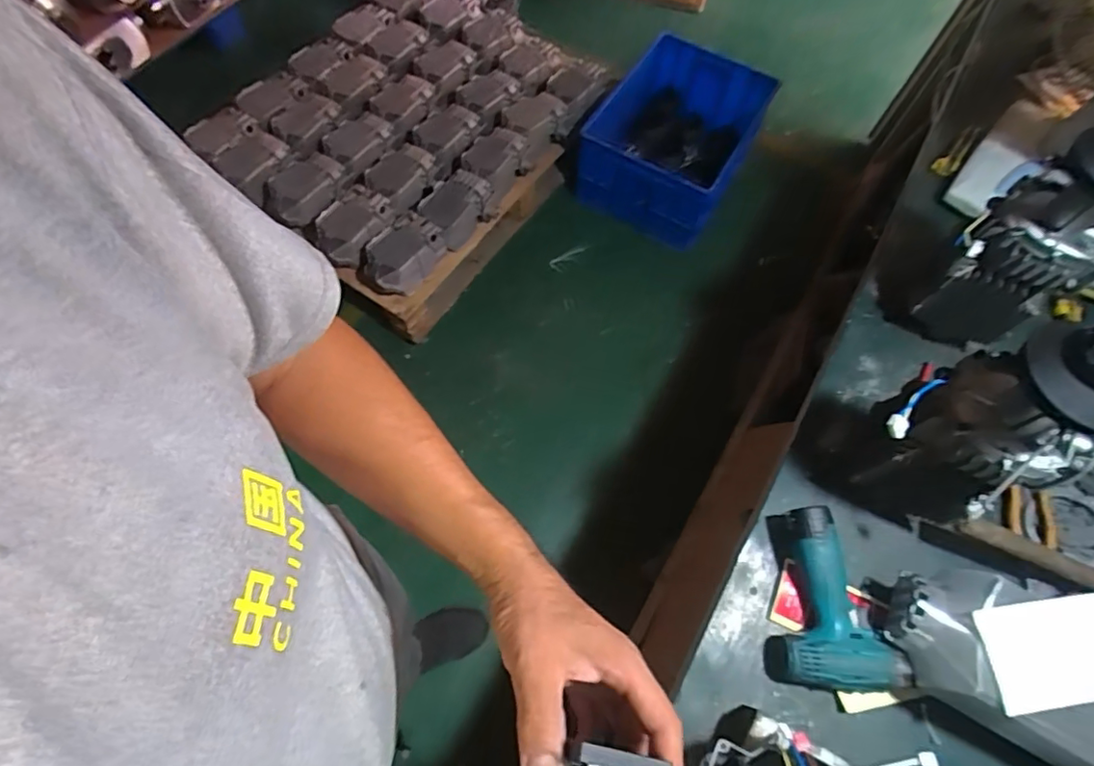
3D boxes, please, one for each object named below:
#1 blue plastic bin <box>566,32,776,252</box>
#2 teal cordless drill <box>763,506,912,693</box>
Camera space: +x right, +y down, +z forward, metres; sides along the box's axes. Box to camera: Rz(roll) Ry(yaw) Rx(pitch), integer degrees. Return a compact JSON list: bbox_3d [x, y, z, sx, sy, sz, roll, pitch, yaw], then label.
[{"bbox_3d":[0.376,-0.743,1.754,0.463,0.272,0.534,29,67,9],"label":"blue plastic bin"},{"bbox_3d":[0.332,0.253,0.672,0.133,0.064,0.193,4,66,-2],"label":"teal cordless drill"}]

